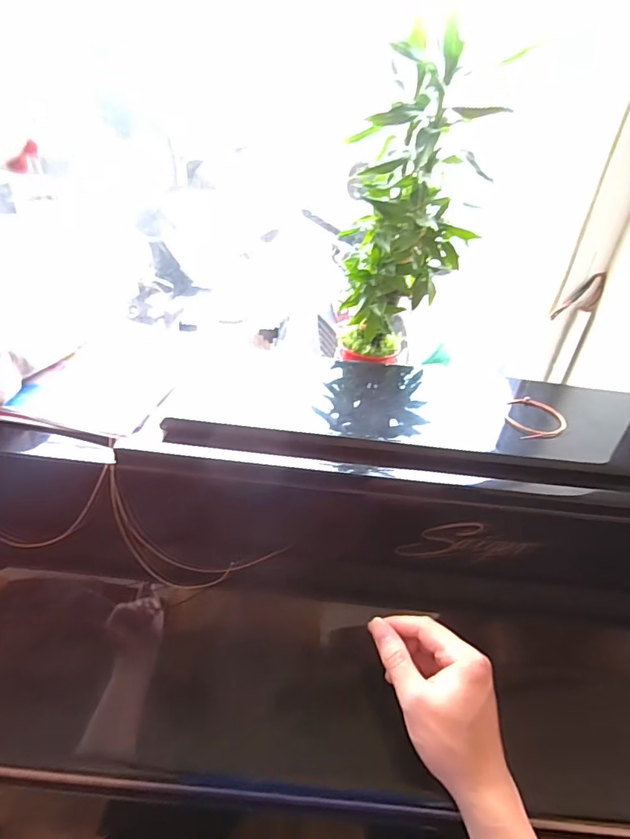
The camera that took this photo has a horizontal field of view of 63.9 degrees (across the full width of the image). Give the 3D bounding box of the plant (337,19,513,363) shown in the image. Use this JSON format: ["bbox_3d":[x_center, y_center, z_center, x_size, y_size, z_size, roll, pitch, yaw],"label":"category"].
[{"bbox_3d":[0.118,-0.240,0.625,0.146,0.364,0.119,0,34,-10],"label":"plant"}]

